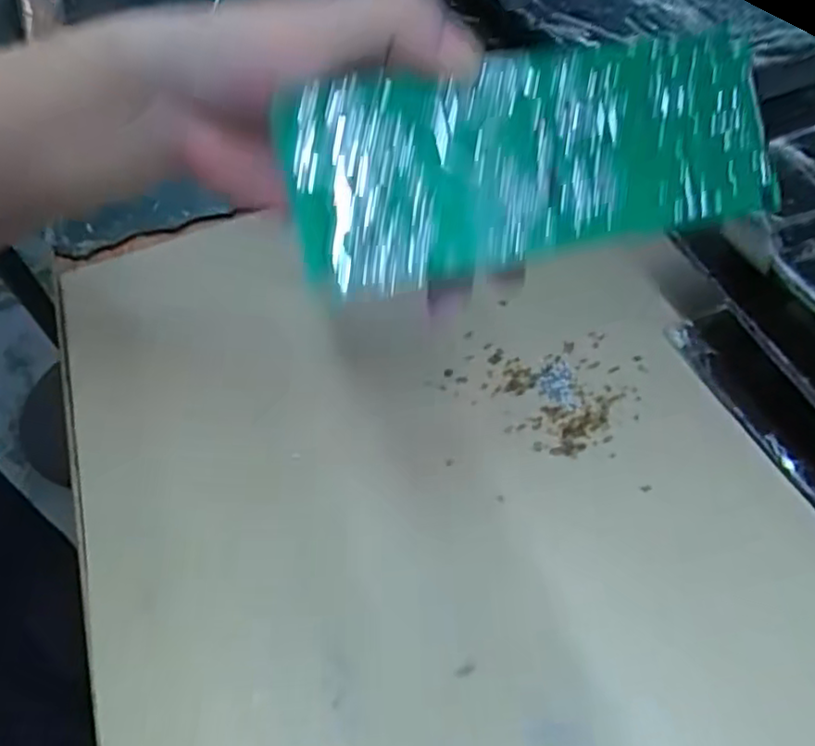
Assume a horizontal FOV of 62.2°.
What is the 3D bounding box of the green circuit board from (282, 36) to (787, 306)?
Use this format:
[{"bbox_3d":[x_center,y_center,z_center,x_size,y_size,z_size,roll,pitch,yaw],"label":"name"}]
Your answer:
[{"bbox_3d":[0.044,-0.070,0.221,0.161,0.009,0.063,-13,92,-10],"label":"green circuit board"}]

